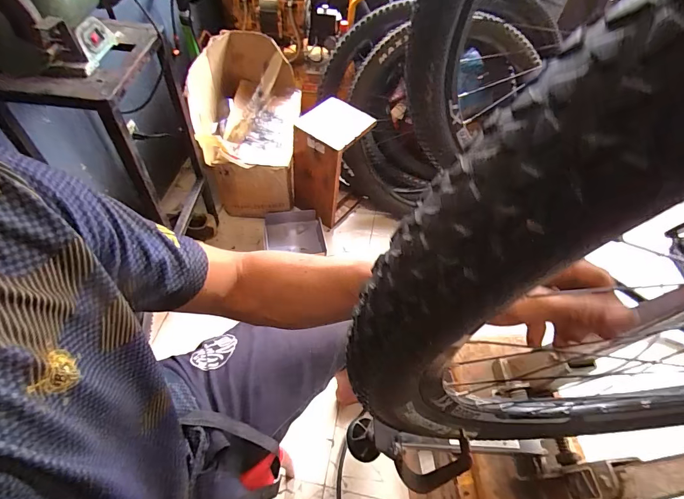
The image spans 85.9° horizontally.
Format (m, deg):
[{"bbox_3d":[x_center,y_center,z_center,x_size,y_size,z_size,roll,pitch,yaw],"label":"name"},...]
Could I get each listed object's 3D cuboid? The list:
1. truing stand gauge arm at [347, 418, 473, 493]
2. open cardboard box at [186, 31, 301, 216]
[{"bbox_3d":[0.076,0.250,0.454,0.046,0.194,0.063,47,56,-21],"label":"truing stand gauge arm"},{"bbox_3d":[-0.330,-0.445,1.339,0.320,0.418,0.445,2,56,-4],"label":"open cardboard box"}]

